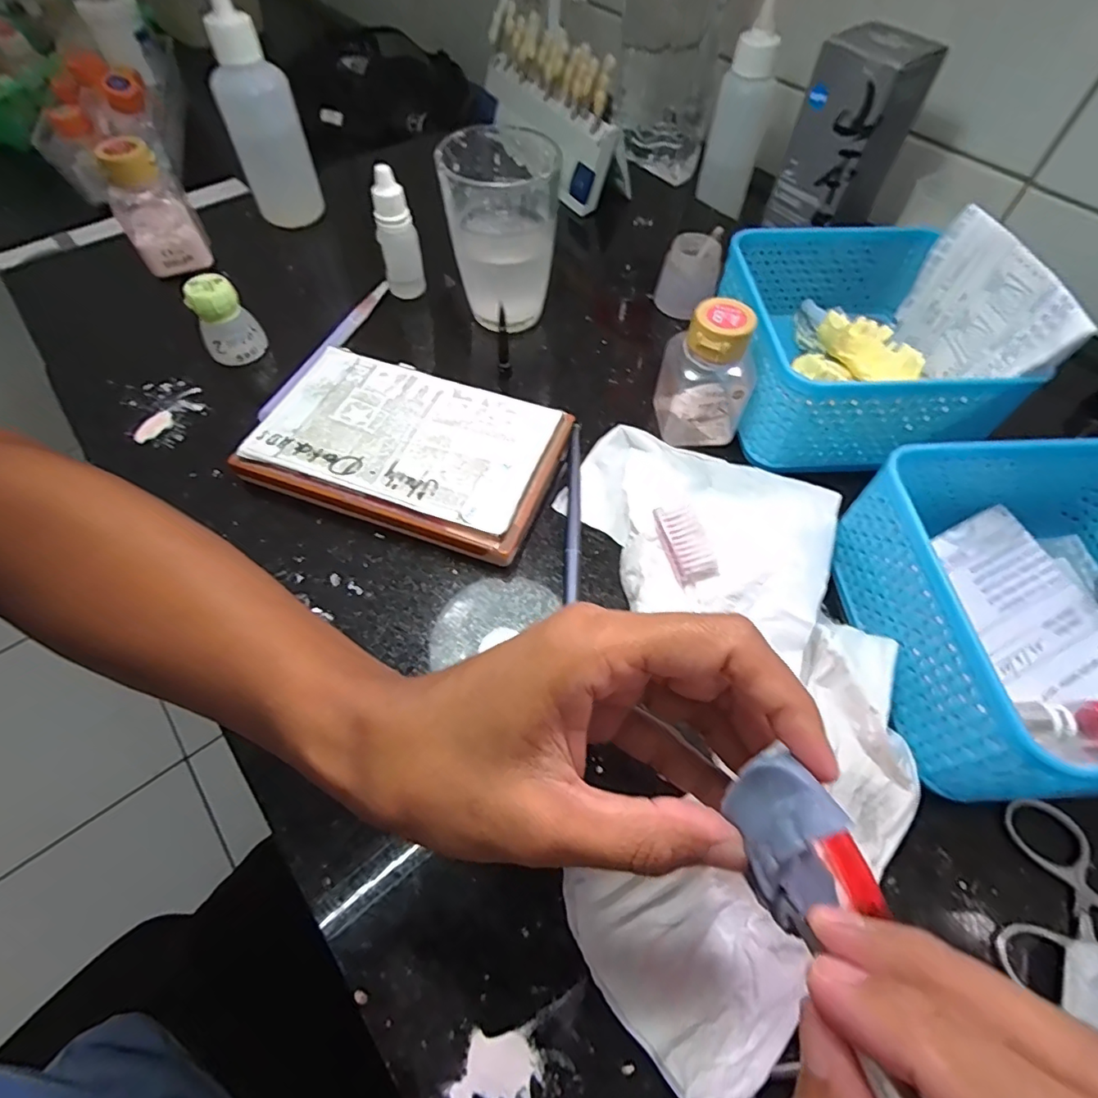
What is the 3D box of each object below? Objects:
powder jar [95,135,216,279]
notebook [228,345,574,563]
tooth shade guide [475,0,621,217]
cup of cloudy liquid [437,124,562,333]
[{"bbox_3d":[-0.260,-0.221,0.359,0.043,0.073,0.041,0,59,-1],"label":"powder jar"},{"bbox_3d":[-0.073,-0.053,0.288,0.148,0.023,0.093,16,60,9],"label":"notebook"},{"bbox_3d":[-0.003,-0.360,0.441,0.032,0.089,0.172,-18,60,-36],"label":"tooth shade guide"},{"bbox_3d":[-0.026,-0.197,0.336,0.061,0.093,0.078,1,59,-1],"label":"cup of cloudy liquid"}]

